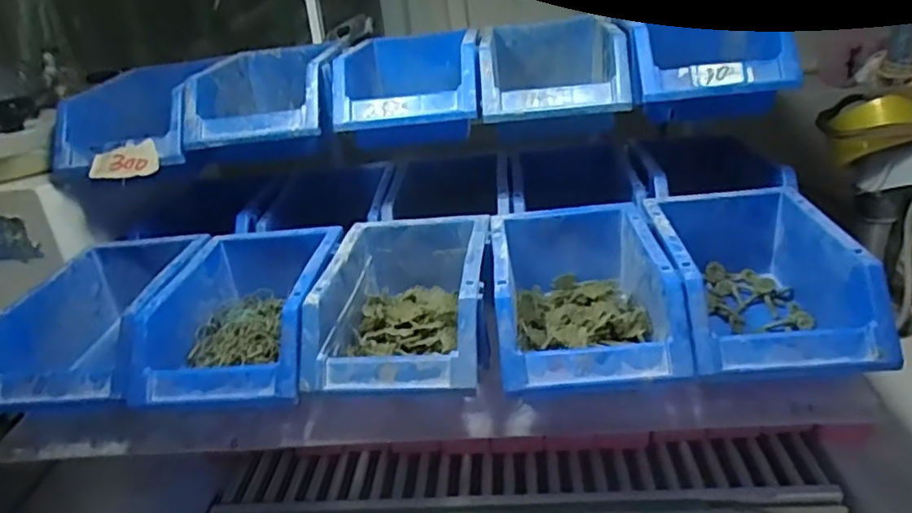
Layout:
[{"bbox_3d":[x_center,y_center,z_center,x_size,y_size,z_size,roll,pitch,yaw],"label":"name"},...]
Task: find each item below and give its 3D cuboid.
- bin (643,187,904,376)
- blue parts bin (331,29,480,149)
[{"bbox_3d":[0.216,0.019,0.475,0.124,0.075,0.183,-4,26,6],"label":"bin"},{"bbox_3d":[-0.037,-0.161,0.597,0.121,0.069,0.173,-4,26,6],"label":"blue parts bin"}]

